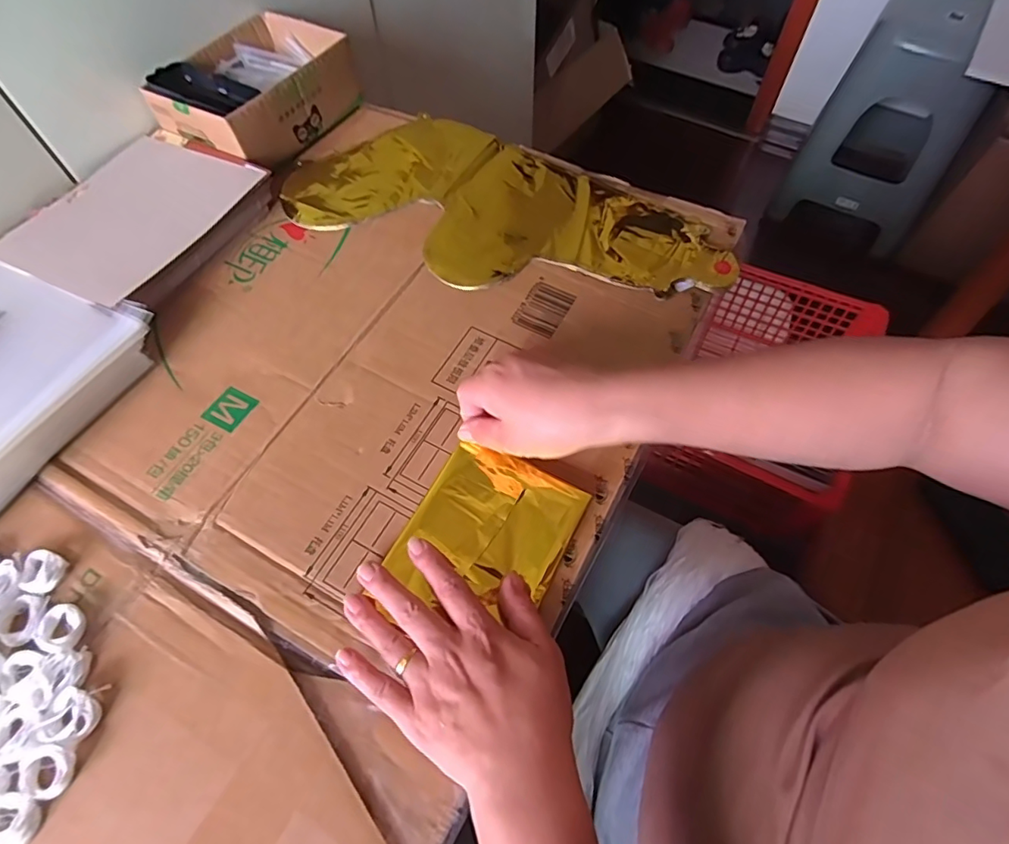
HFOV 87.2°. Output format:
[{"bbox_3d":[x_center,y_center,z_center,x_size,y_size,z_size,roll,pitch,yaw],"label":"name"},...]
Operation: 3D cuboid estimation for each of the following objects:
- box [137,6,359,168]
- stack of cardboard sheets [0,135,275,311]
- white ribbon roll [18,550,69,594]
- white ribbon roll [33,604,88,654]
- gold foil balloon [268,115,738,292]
[{"bbox_3d":[-0.261,-0.350,0.567,0.140,0.070,0.187,29,65,16],"label":"box"},{"bbox_3d":[-0.353,-0.195,0.508,0.186,0.035,0.185,24,64,14],"label":"stack of cardboard sheets"},{"bbox_3d":[-0.306,0.098,0.350,0.028,0.008,0.024,22,63,13],"label":"white ribbon roll"},{"bbox_3d":[-0.278,0.128,0.330,0.031,0.009,0.027,12,61,8],"label":"white ribbon roll"},{"bbox_3d":[-0.001,-0.205,0.513,0.420,0.010,0.199,28,65,15],"label":"gold foil balloon"}]

